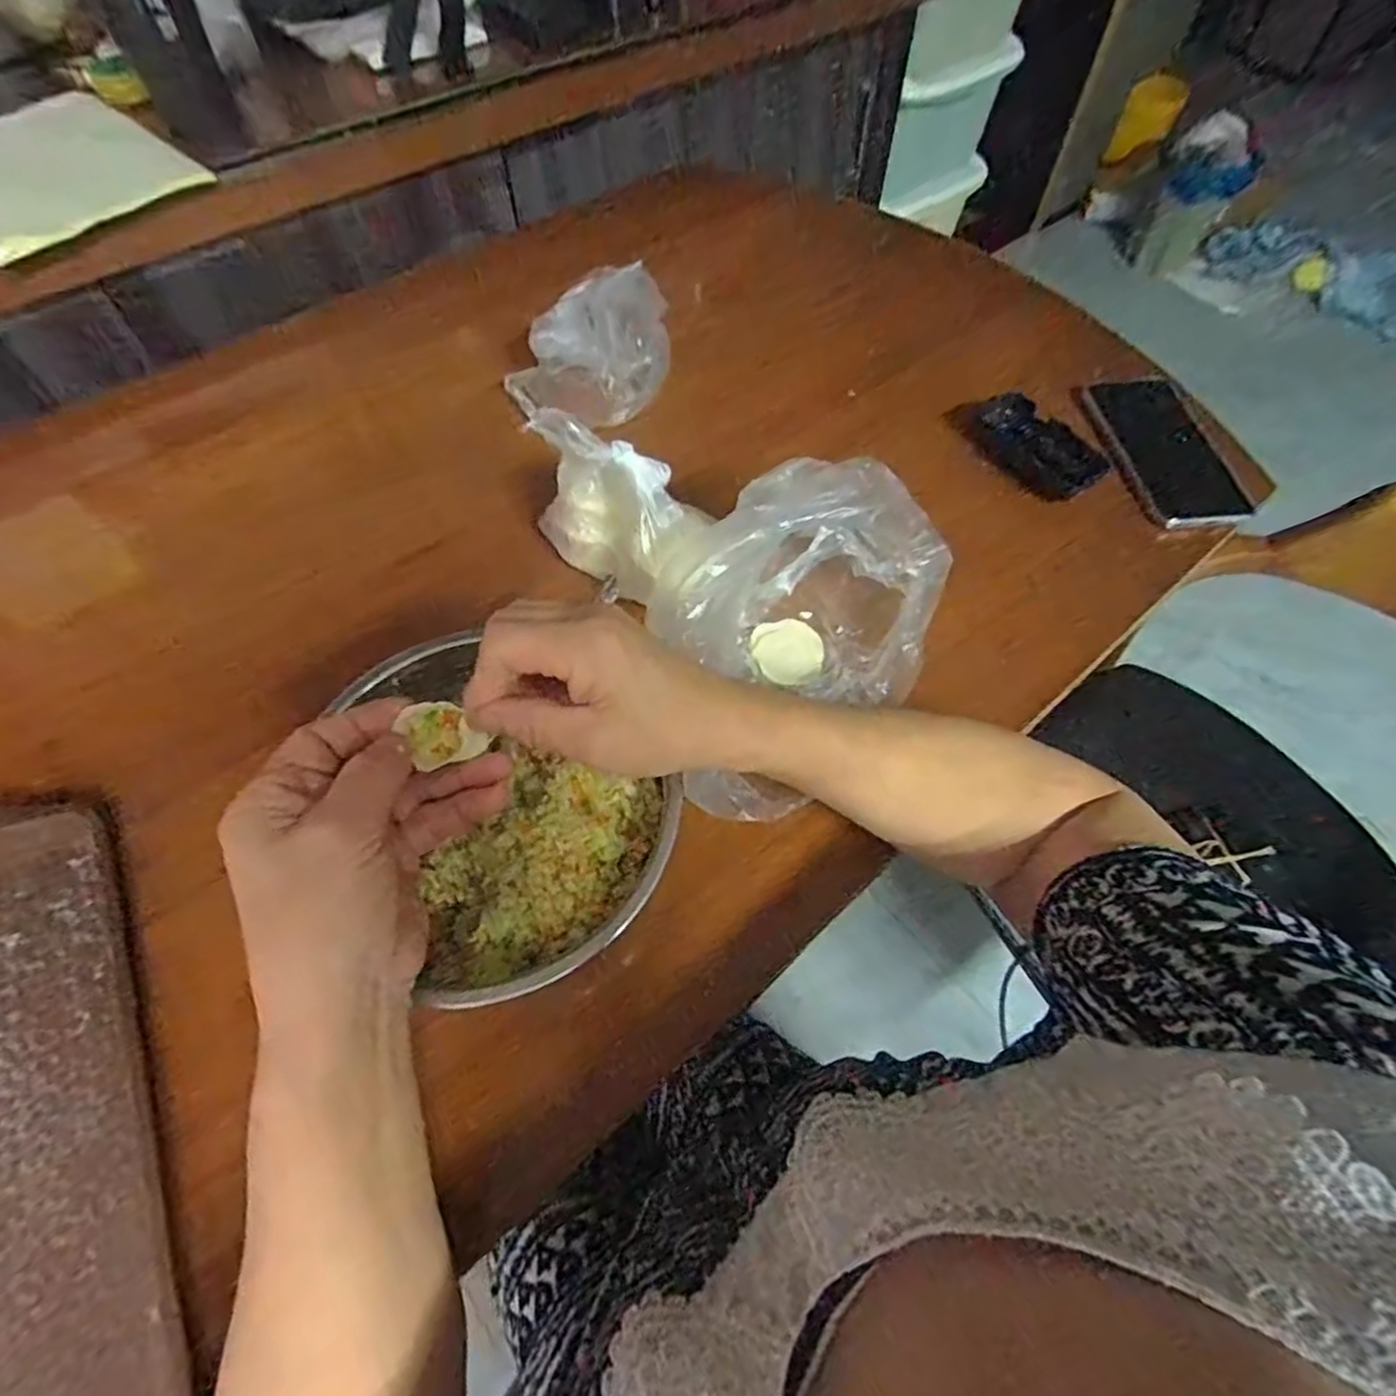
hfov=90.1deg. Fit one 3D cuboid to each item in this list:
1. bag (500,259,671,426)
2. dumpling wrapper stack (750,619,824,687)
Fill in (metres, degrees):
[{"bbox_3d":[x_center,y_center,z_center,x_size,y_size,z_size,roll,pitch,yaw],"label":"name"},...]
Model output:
[{"bbox_3d":[-0.091,-0.303,0.590,0.129,0.048,0.160,8,60,5],"label":"bag"},{"bbox_3d":[0.061,-0.031,0.463,0.046,0.007,0.053,-10,60,-6],"label":"dumpling wrapper stack"}]

